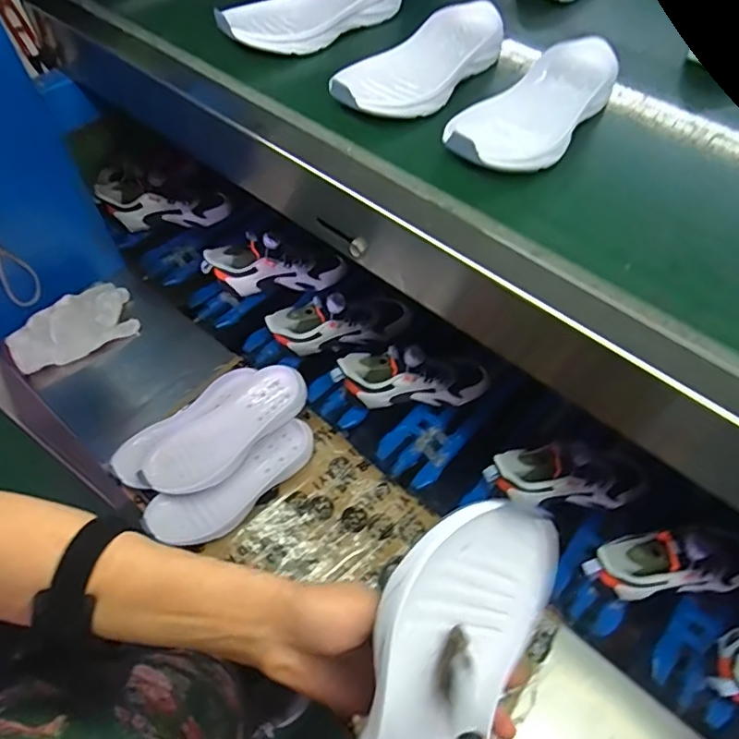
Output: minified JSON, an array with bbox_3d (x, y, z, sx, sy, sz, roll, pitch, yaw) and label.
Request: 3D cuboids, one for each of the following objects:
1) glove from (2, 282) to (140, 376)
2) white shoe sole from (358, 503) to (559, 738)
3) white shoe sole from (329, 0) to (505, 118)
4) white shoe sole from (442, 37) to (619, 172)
[{"bbox_3d":[-0.443,-0.065,0.804,0.176,0.037,0.088,-31,64,-21],"label":"glove"},{"bbox_3d":[0.043,0.185,0.315,0.092,0.038,0.215,16,87,-15],"label":"white shoe sole"},{"bbox_3d":[0.055,-0.303,0.533,0.086,0.046,0.197,35,62,18],"label":"white shoe sole"},{"bbox_3d":[0.153,-0.239,0.493,0.091,0.044,0.215,33,61,17],"label":"white shoe sole"}]

